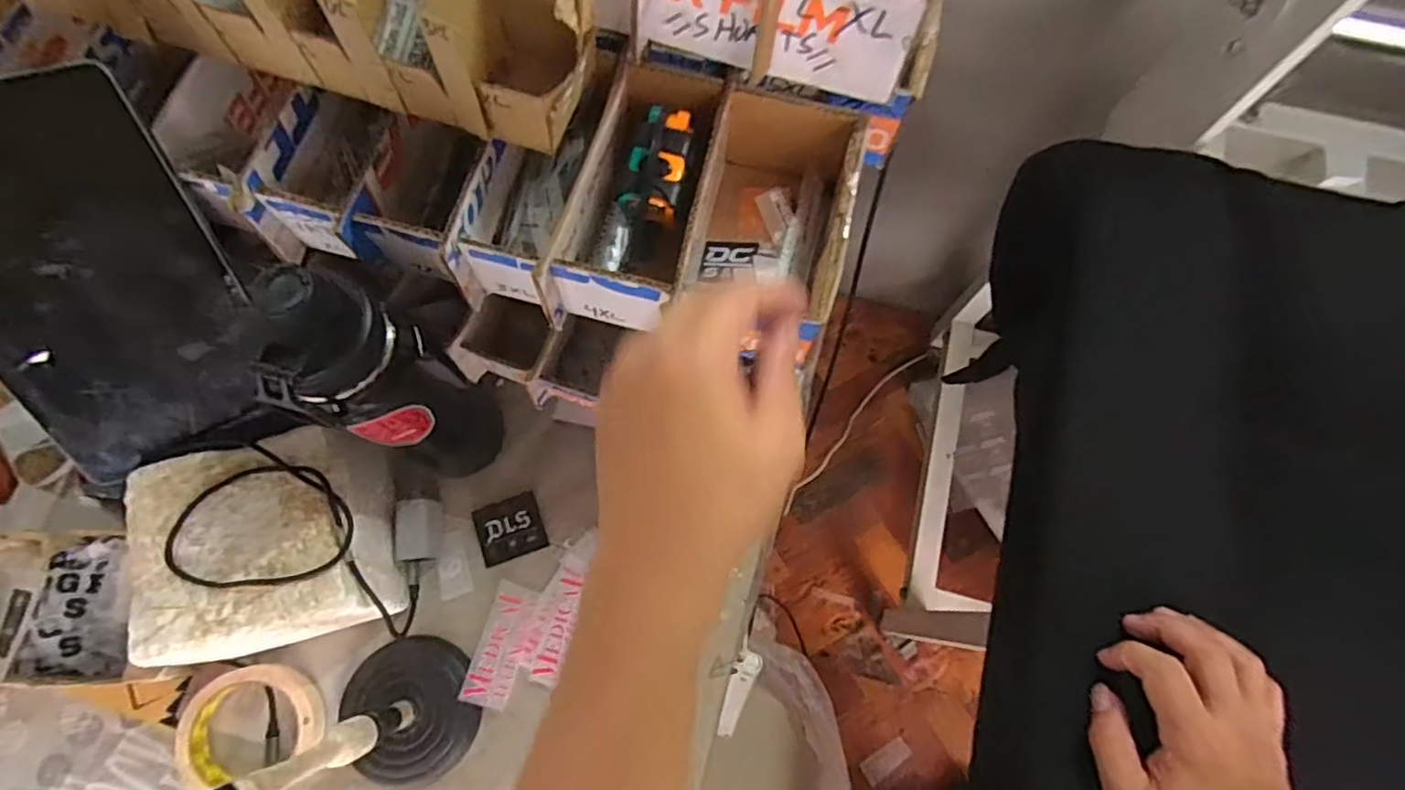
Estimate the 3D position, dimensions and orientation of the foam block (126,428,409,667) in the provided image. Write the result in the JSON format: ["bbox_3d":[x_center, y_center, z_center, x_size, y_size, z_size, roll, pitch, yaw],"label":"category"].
[{"bbox_3d":[-0.313,0.119,0.492,0.143,0.124,0.141,-13,73,-5],"label":"foam block"}]

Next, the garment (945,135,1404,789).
[{"bbox_3d":[0.429,0.114,0.475,0.460,0.139,0.612,14,73,4],"label":"garment"}]

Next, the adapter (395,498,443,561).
[{"bbox_3d":[-0.230,0.109,0.527,0.032,0.034,0.047,-10,73,-4],"label":"adapter"}]

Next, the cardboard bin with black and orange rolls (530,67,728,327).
[{"bbox_3d":[-0.040,-0.122,0.414,0.082,0.066,0.161,13,73,3],"label":"cardboard bin with black and orange rolls"}]

